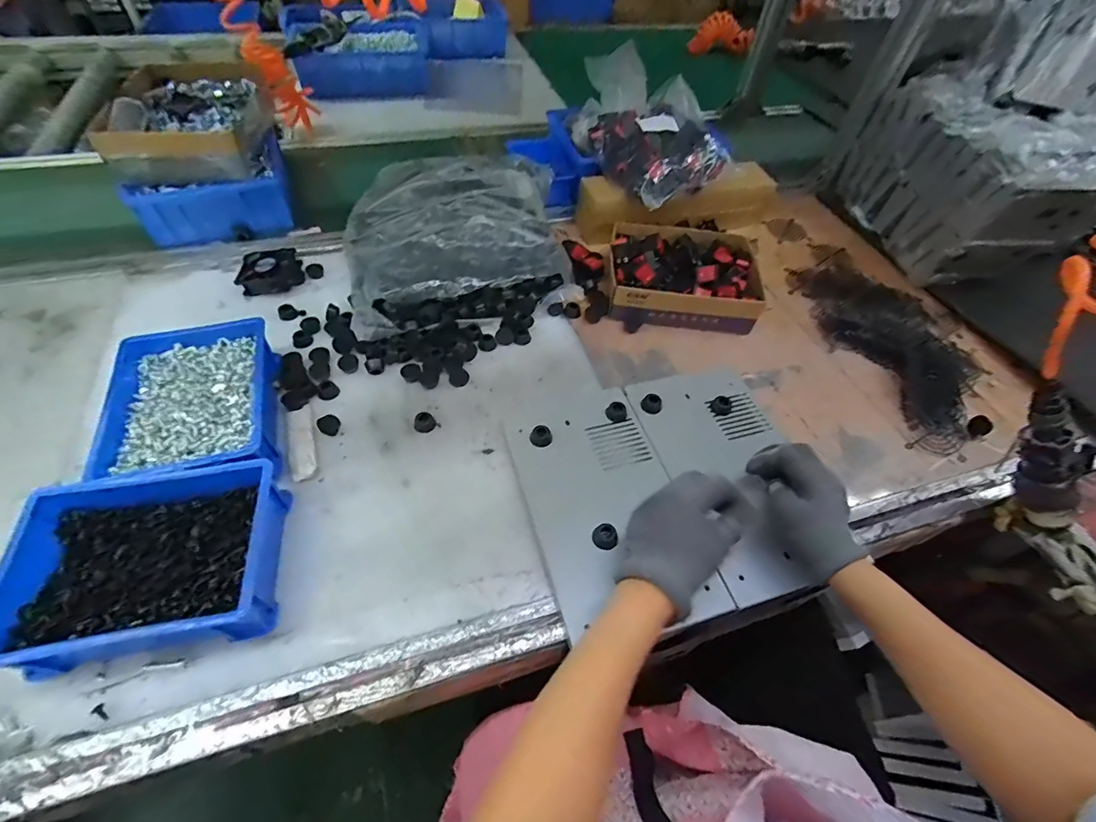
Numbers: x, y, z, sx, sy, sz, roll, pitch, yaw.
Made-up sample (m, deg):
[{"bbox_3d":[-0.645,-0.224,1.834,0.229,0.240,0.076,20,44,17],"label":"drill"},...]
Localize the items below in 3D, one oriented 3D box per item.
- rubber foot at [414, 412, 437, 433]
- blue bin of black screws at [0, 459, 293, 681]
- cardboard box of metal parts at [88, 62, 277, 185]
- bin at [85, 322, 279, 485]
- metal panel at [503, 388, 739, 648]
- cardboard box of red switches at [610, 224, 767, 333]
[{"bbox_3d":[-0.144,0.012,0.554,0.023,0.010,0.024,-19,57,-16],"label":"rubber foot"},{"bbox_3d":[-0.344,0.133,0.413,0.202,0.064,0.147,-6,54,-8],"label":"blue bin of black screws"},{"bbox_3d":[-0.535,-0.446,0.722,0.189,0.068,0.264,-12,55,-13],"label":"cardboard box of metal parts"},{"bbox_3d":[-0.380,-0.007,0.515,0.155,0.057,0.199,-15,56,-13],"label":"bin"},{"bbox_3d":[0.058,0.091,0.495,0.154,0.018,0.268,-13,55,-12],"label":"metal panel"},{"bbox_3d":[0.193,-0.195,0.694,0.209,0.059,0.169,5,53,1],"label":"cardboard box of red switches"}]

